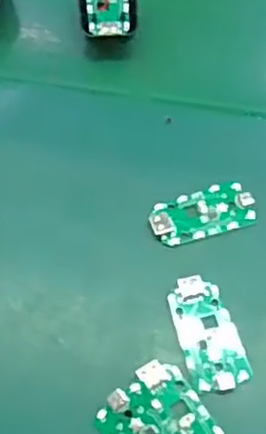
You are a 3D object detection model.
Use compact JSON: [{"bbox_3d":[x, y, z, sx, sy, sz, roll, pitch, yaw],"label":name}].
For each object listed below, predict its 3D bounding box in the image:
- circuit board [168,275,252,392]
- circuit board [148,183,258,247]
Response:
[{"bbox_3d":[0.041,0.061,0.355,0.031,0.006,0.062,-11,55,-10],"label":"circuit board"},{"bbox_3d":[0.042,-0.002,0.397,0.064,0.005,0.031,-13,56,-12],"label":"circuit board"}]

